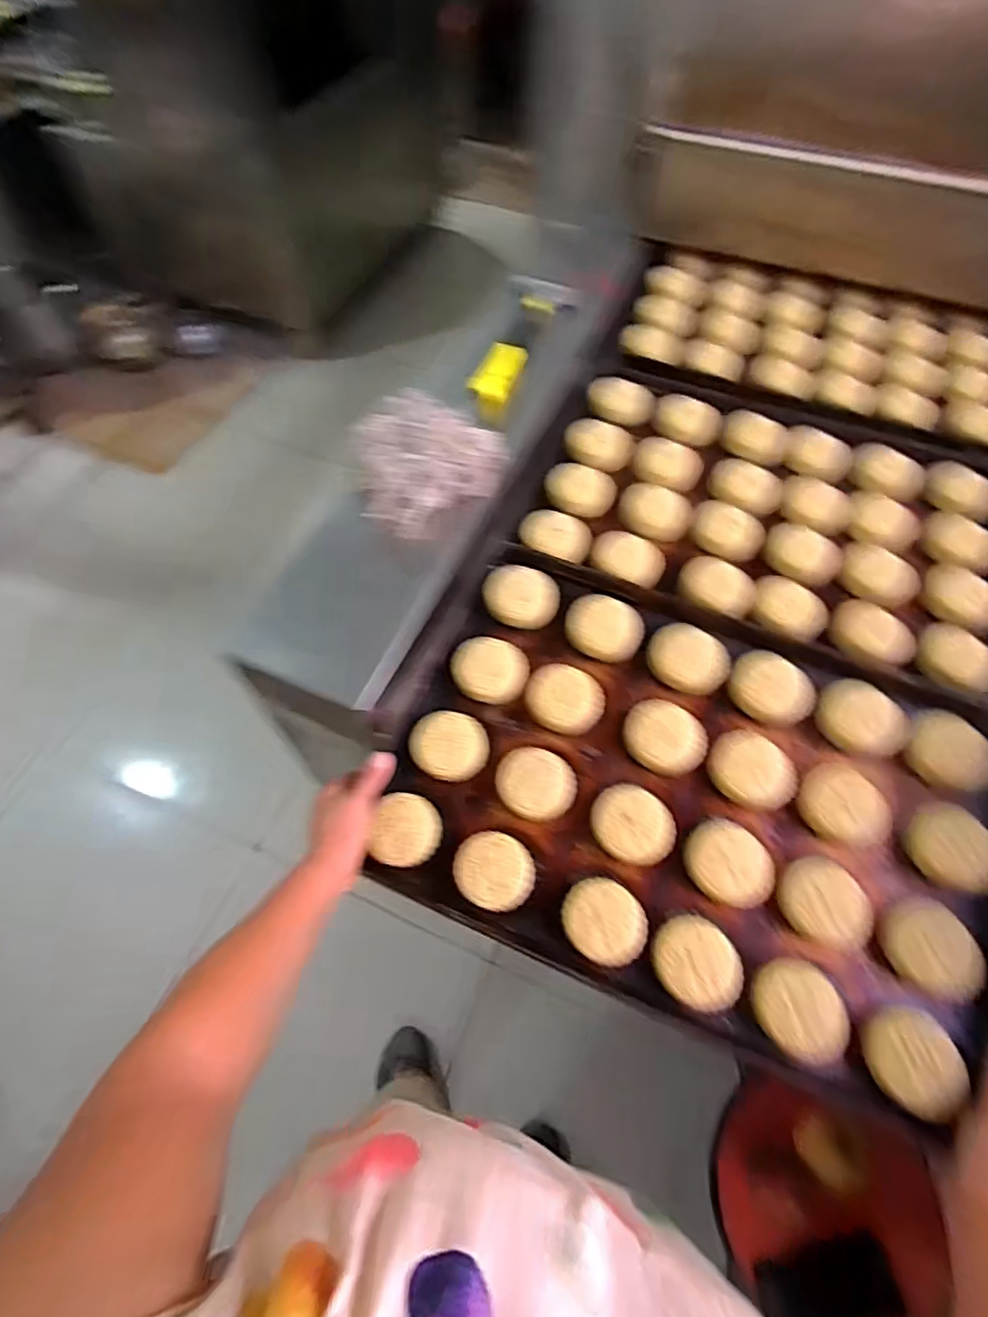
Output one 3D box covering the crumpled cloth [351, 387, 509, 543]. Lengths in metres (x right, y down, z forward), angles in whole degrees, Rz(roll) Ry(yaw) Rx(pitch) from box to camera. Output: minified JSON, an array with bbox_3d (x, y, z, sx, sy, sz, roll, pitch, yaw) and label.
[{"bbox_3d":[-0.087,-0.249,0.752,0.169,0.061,0.203,29,63,15],"label":"crumpled cloth"}]

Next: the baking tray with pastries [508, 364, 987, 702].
[{"bbox_3d":[0.362,-0.194,0.775,0.590,0.051,0.407,20,61,10],"label":"baking tray with pastries"}]

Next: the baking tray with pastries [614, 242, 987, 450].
[{"bbox_3d":[0.502,-0.506,0.931,0.601,0.044,0.328,19,60,9],"label":"baking tray with pastries"}]

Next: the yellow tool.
[{"bbox_3d":[0.033,-0.480,0.921,0.098,0.048,0.327,19,60,9],"label":"yellow tool"}]

